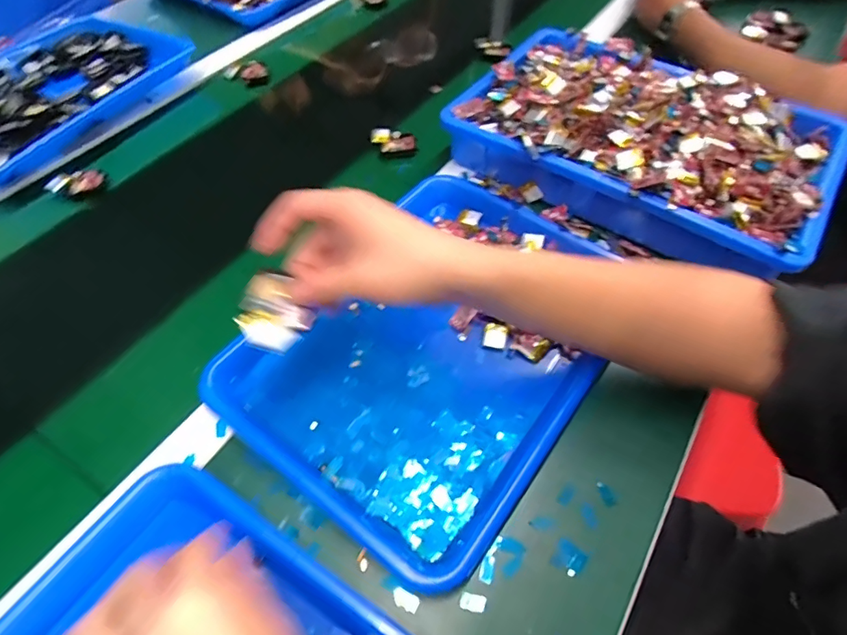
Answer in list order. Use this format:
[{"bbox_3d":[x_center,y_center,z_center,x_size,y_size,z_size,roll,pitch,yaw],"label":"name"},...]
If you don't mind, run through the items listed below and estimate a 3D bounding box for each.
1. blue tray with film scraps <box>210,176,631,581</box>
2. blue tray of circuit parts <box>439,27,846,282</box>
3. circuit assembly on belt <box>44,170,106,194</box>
[{"bbox_3d":[0.014,0.016,0.412,0.242,0.041,0.319,33,58,19],"label":"blue tray with film scraps"},{"bbox_3d":[0.234,-0.198,0.541,0.372,0.091,0.241,32,60,20],"label":"blue tray of circuit parts"},{"bbox_3d":[-0.403,-0.157,0.568,0.058,0.011,0.028,-23,59,-16],"label":"circuit assembly on belt"}]

